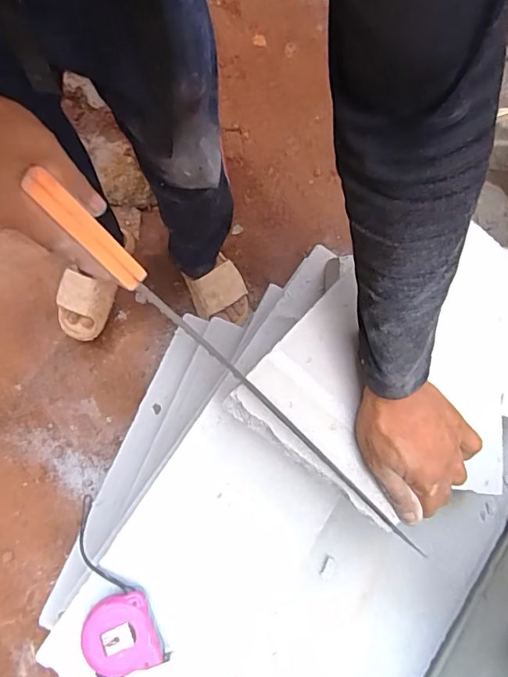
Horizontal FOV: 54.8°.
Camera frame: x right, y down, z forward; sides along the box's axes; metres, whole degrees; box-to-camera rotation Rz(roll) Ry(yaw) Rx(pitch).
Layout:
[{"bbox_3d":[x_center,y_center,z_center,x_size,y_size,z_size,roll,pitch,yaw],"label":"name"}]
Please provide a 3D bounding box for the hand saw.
[{"bbox_3d":[-0.013,0.035,0.430,0.436,0.069,0.021,45,81,-14],"label":"hand saw"}]

